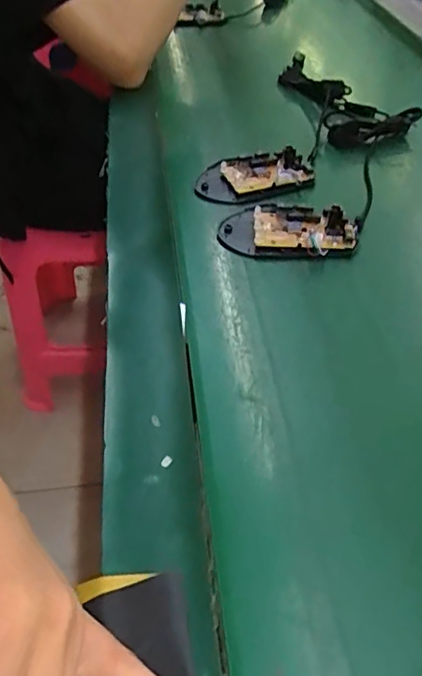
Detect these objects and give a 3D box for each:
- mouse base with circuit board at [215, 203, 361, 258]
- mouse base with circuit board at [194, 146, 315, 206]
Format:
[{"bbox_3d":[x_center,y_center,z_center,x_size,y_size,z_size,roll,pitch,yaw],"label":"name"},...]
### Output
[{"bbox_3d":[0.063,-0.089,0.440,0.111,0.016,0.064,10,48,11],"label":"mouse base with circuit board"},{"bbox_3d":[0.040,-0.151,0.503,0.105,0.013,0.072,-7,47,-4],"label":"mouse base with circuit board"}]

